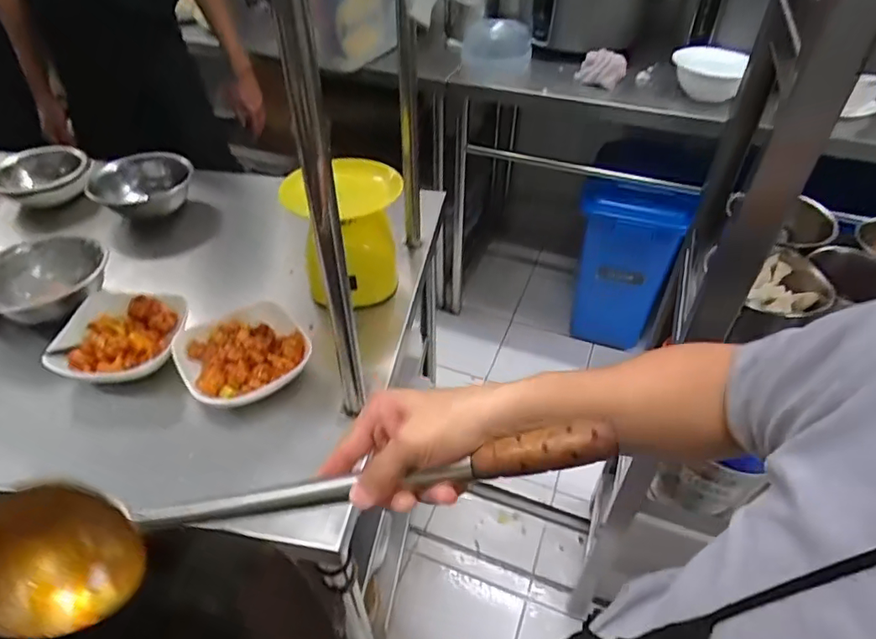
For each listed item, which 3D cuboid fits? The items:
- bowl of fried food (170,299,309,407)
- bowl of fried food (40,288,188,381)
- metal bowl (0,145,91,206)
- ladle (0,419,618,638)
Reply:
[{"bbox_3d":[-0.247,0.043,0.679,0.150,0.054,0.148,0,43,0],"label":"bowl of fried food"},{"bbox_3d":[-0.412,0.022,0.701,0.141,0.047,0.151,0,43,0],"label":"bowl of fried food"},{"bbox_3d":[-0.707,-0.239,0.957,0.157,0.073,0.172,0,43,0],"label":"metal bowl"},{"bbox_3d":[-0.128,0.159,0.400,0.501,0.103,0.076,-15,42,13],"label":"ladle"}]

